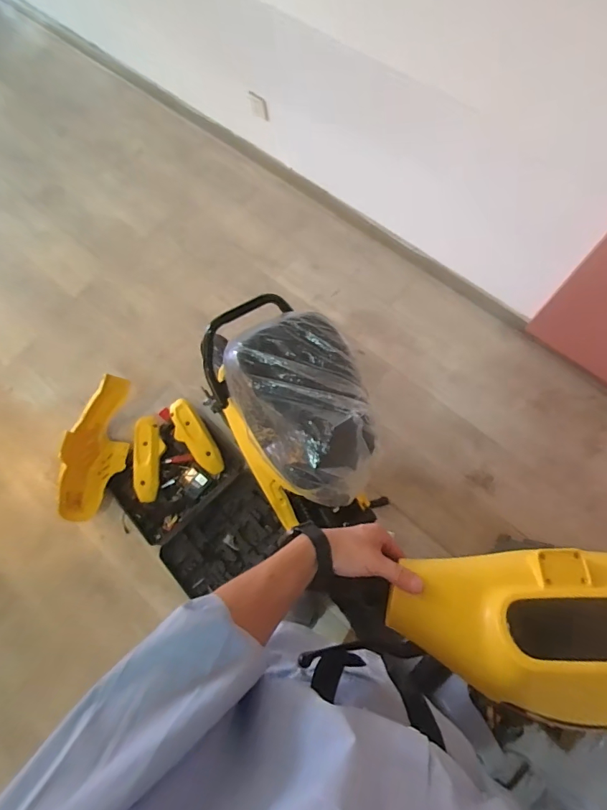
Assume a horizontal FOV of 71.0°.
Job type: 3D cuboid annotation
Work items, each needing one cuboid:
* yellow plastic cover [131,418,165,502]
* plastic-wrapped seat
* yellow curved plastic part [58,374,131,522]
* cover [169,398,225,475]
[{"bbox_3d":[-0.546,0.187,1.495,0.100,0.043,0.298,-3,73,4],"label":"yellow plastic cover"},{"bbox_3d":[0.010,0.012,0.864,0.250,0.147,0.368,-26,73,-3],"label":"plastic-wrapped seat"},{"bbox_3d":[-0.715,0.145,1.455,0.154,0.191,0.497,12,84,6],"label":"yellow curved plastic part"},{"bbox_3d":[-0.389,0.114,1.511,0.099,0.034,0.304,-35,73,-5],"label":"cover"}]

